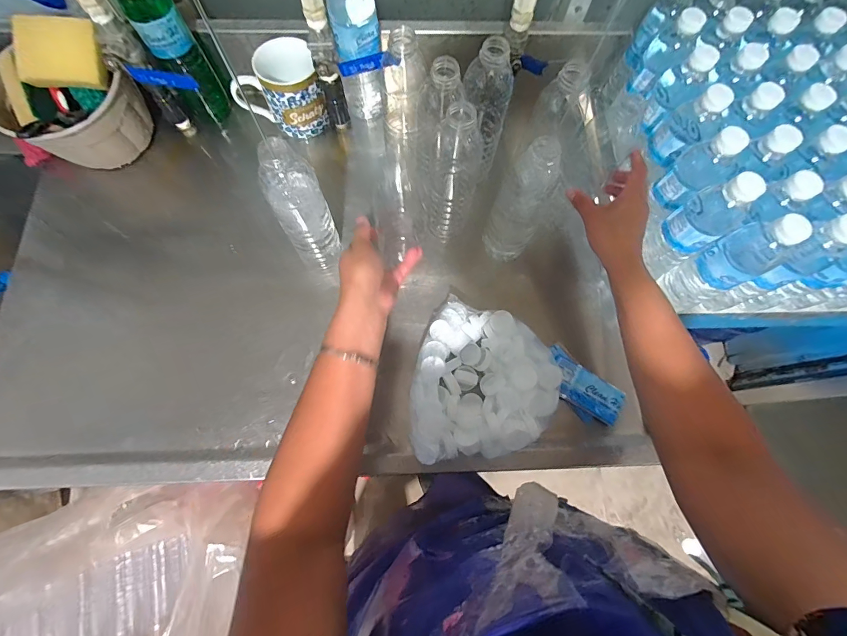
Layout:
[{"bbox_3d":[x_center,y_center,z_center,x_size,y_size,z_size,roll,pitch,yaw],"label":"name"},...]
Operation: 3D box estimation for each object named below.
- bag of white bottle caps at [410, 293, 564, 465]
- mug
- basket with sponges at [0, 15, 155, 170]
[{"bbox_3d":[0.075,0.071,0.473,0.189,0.053,0.200,-5,73,-4],"label":"bag of white bottle caps"},{"bbox_3d":[-0.209,-0.329,0.548,0.118,0.110,0.076,-22,75,-9],"label":"mug"},{"bbox_3d":[-0.488,-0.298,0.517,0.168,0.121,0.138,-34,77,-12],"label":"basket with sponges"}]

